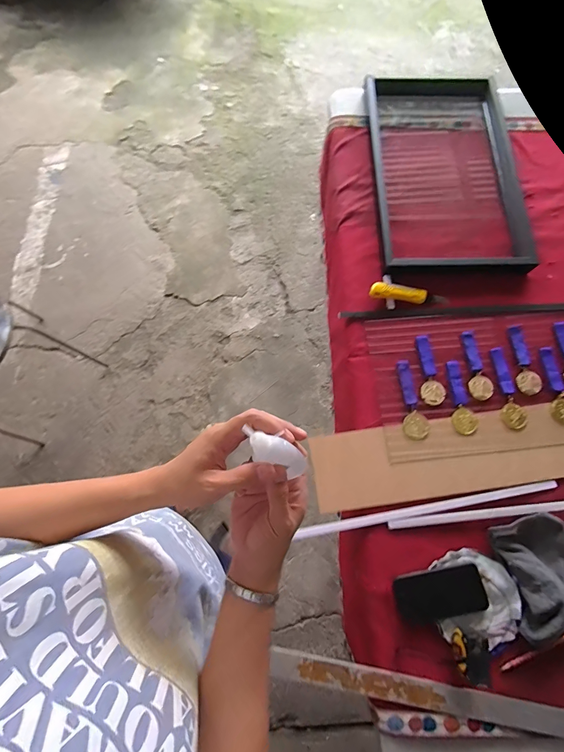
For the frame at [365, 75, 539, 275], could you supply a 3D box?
[{"bbox_3d":[0.413,-0.523,0.875,0.371,0.054,0.599,-1,73,-2],"label":"frame"}]

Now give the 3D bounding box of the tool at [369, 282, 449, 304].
[{"bbox_3d":[0.280,-0.181,0.785,0.172,0.024,0.036,7,73,0],"label":"tool"}]

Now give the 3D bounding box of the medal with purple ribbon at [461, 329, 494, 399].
[{"bbox_3d":[0.410,-0.027,0.743,0.047,0.011,0.154,1,73,-1],"label":"medal with purple ribbon"}]

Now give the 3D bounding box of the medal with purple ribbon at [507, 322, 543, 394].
[{"bbox_3d":[0.509,-0.038,0.741,0.049,0.015,0.151,-4,74,-3],"label":"medal with purple ribbon"}]

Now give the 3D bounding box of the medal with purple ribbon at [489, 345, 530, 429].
[{"bbox_3d":[0.467,0.022,0.728,0.053,0.008,0.171,1,73,-1],"label":"medal with purple ribbon"}]

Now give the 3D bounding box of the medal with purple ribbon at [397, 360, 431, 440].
[{"bbox_3d":[0.264,0.045,0.721,0.051,0.009,0.163,-4,74,-3],"label":"medal with purple ribbon"}]

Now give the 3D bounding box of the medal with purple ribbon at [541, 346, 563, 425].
[{"bbox_3d":[0.566,0.017,0.727,0.047,0.007,0.162,-3,74,-3],"label":"medal with purple ribbon"}]

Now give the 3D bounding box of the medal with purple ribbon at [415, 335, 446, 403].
[{"bbox_3d":[0.312,-0.016,0.744,0.051,0.017,0.156,4,73,0],"label":"medal with purple ribbon"}]

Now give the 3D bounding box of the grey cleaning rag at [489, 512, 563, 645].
[{"bbox_3d":[0.460,0.345,0.617,0.139,0.040,0.179,-8,74,-3],"label":"grey cleaning rag"}]

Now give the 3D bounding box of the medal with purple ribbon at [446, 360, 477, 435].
[{"bbox_3d":[0.364,0.042,0.720,0.043,0.007,0.152,1,73,-1],"label":"medal with purple ribbon"}]

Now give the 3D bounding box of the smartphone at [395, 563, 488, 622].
[{"bbox_3d":[0.277,0.380,0.619,0.151,0.007,0.072,-11,69,2],"label":"smartphone"}]

